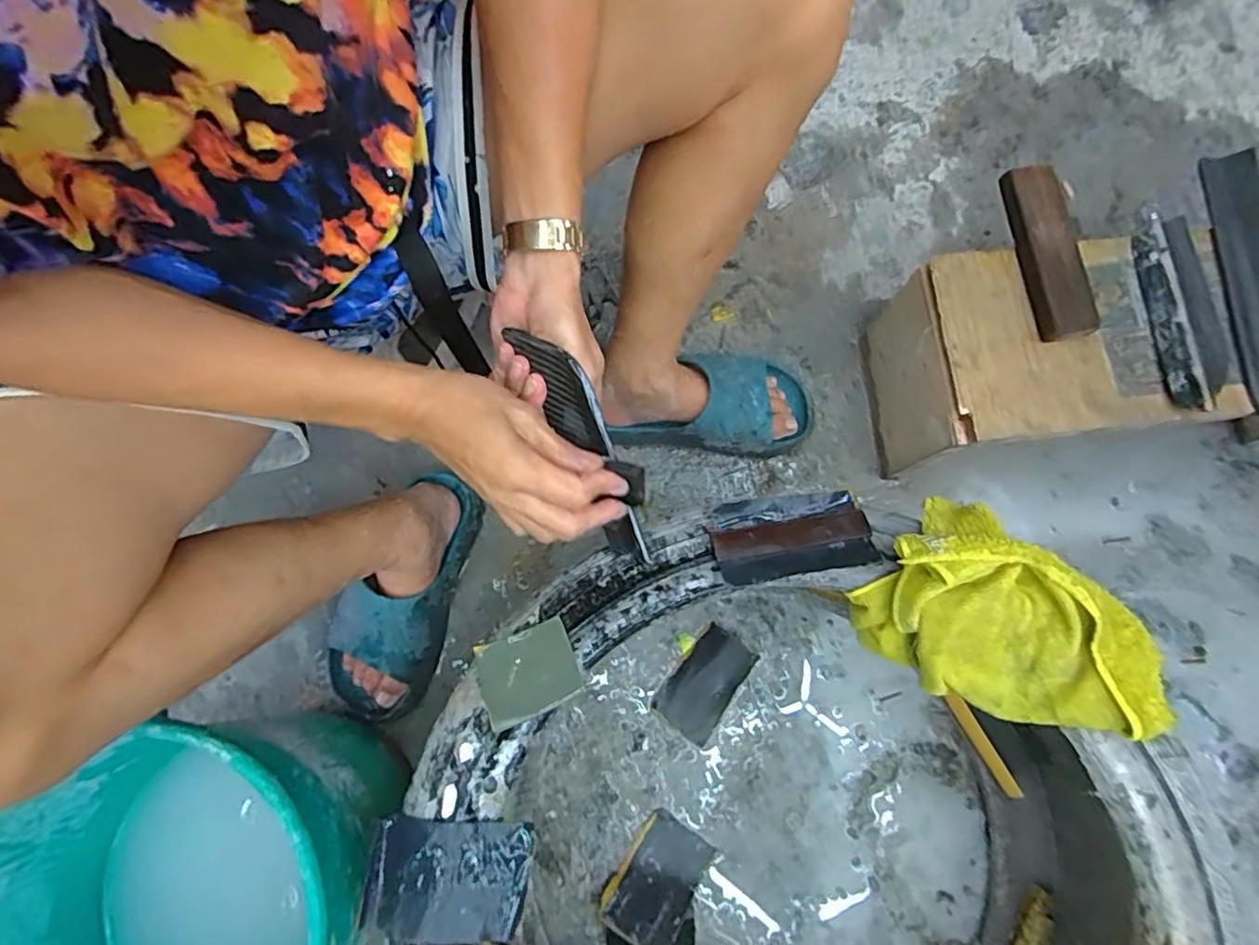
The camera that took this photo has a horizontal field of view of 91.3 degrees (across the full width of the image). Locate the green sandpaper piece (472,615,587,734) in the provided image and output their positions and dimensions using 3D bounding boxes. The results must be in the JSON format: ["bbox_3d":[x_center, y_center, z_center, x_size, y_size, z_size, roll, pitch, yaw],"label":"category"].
[{"bbox_3d":[-0.075,0.144,0.449,0.072,0.004,0.062,-26,57,1],"label":"green sandpaper piece"}]

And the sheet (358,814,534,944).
[{"bbox_3d":[-0.125,0.280,0.425,0.106,0.021,0.070,3,77,2],"label":"sheet"}]

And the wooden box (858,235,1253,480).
[{"bbox_3d":[0.492,-0.111,0.636,0.421,0.189,0.186,-3,77,1],"label":"wooden box"}]

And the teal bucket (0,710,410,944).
[{"bbox_3d":[-0.329,0.340,0.496,0.271,0.228,0.258,0,77,1],"label":"teal bucket"}]

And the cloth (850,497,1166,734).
[{"bbox_3d":[0.277,0.113,0.444,0.202,0.081,0.136,40,81,10],"label":"cloth"}]

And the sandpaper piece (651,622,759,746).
[{"bbox_3d":[0.083,0.229,0.669,0.066,0.010,0.112,37,80,9],"label":"sandpaper piece"}]

